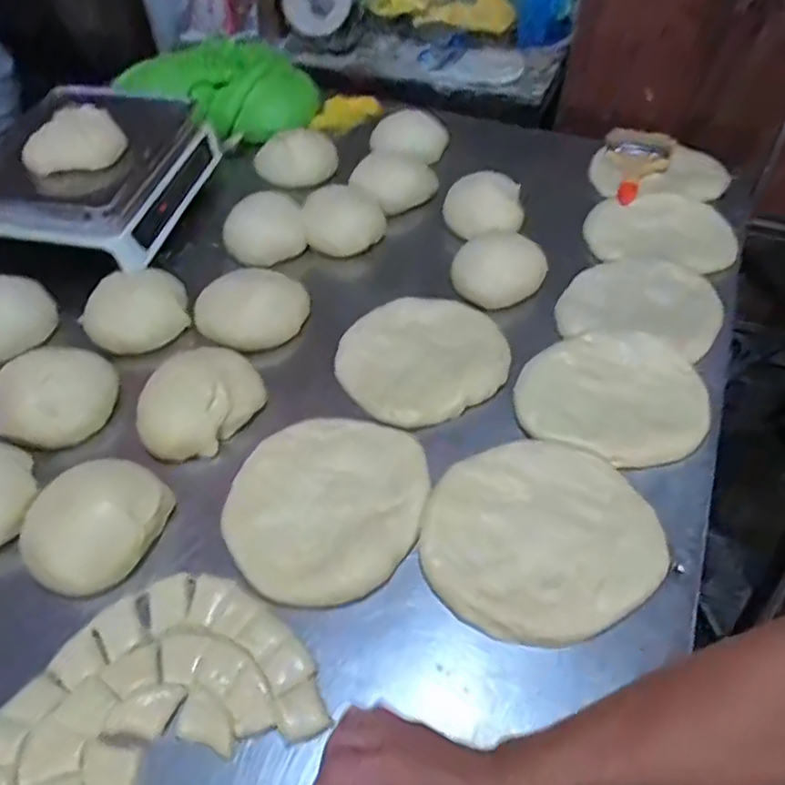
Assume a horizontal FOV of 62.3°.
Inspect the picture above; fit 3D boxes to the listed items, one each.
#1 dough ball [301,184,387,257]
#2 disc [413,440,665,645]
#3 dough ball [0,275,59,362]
[{"bbox_3d":[-0.068,-0.243,0.926,0.117,0.062,0.103,-2,47,-1],"label":"dough ball"},{"bbox_3d":[0.133,0.125,0.588,0.214,0.018,0.184,-15,47,-12],"label":"disc"},{"bbox_3d":[-0.475,-0.096,0.782,0.129,0.066,0.106,-30,55,-24],"label":"dough ball"}]

